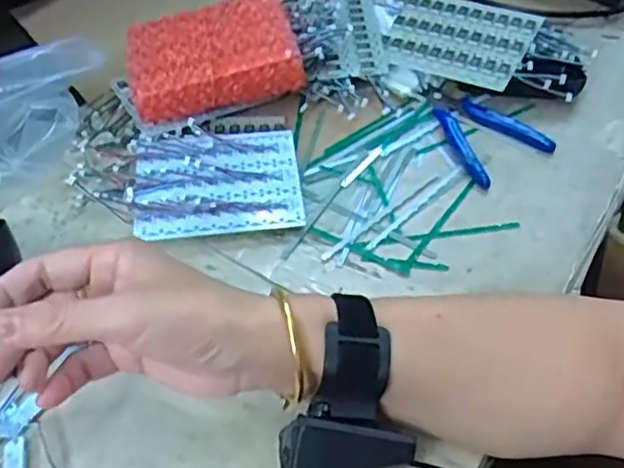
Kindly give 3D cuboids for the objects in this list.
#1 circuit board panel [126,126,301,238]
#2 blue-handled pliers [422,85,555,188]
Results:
[{"bbox_3d":[-0.075,-0.044,0.504,0.127,0.014,0.106,-7,50,-2],"label":"circuit board panel"},{"bbox_3d":[0.137,-0.095,0.540,0.075,0.008,0.117,-26,54,-17],"label":"blue-handled pliers"}]

